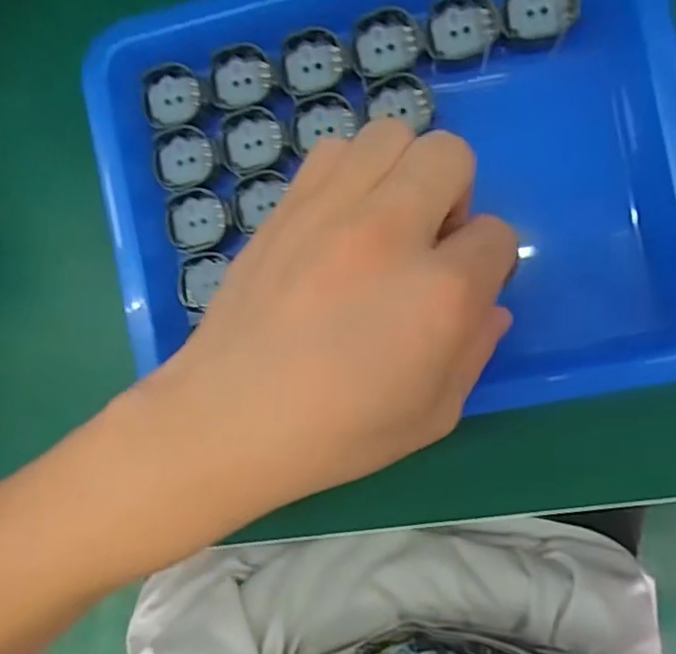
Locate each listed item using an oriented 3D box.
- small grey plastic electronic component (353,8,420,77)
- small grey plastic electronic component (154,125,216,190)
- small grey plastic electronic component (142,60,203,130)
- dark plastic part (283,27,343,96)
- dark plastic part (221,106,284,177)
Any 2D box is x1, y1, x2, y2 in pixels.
[{"bbox_3d":[0.019,-0.113,0.240,0.025,0.005,0.023,-19,89,7],"label":"small grey plastic electronic component"},{"bbox_3d":[-0.064,-0.069,0.250,0.026,0.006,0.025,0,91,7],"label":"small grey plastic electronic component"},{"bbox_3d":[-0.069,-0.096,0.252,0.024,0.006,0.023,0,91,7],"label":"small grey plastic electronic component"},{"bbox_3d":[-0.010,-0.108,0.244,0.023,0.007,0.022,-15,89,7],"label":"dark plastic part"},{"bbox_3d":[-0.036,-0.076,0.247,0.024,0.008,0.025,16,93,6],"label":"dark plastic part"}]

